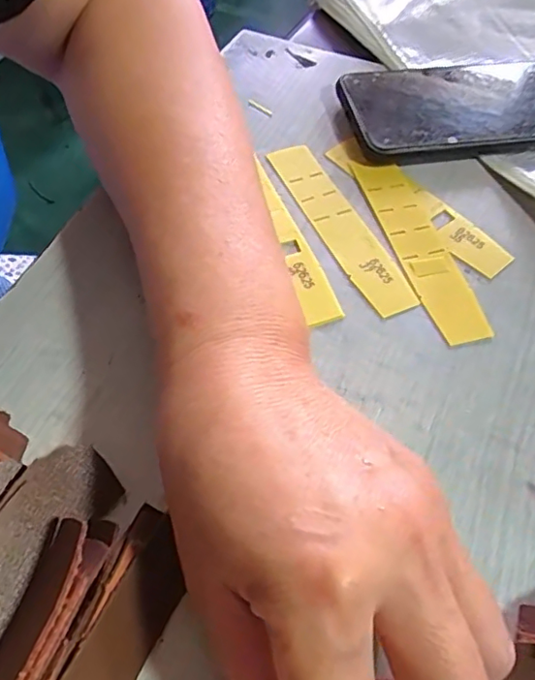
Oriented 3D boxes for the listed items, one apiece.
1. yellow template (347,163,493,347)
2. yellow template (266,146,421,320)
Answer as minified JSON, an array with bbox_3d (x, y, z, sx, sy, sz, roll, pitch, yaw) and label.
[{"bbox_3d":[0.077,-0.051,0.291,0.025,0.004,0.123,-13,58,-11],"label":"yellow template"},{"bbox_3d":[0.037,-0.061,0.298,0.025,0.004,0.120,-23,61,-13],"label":"yellow template"}]

